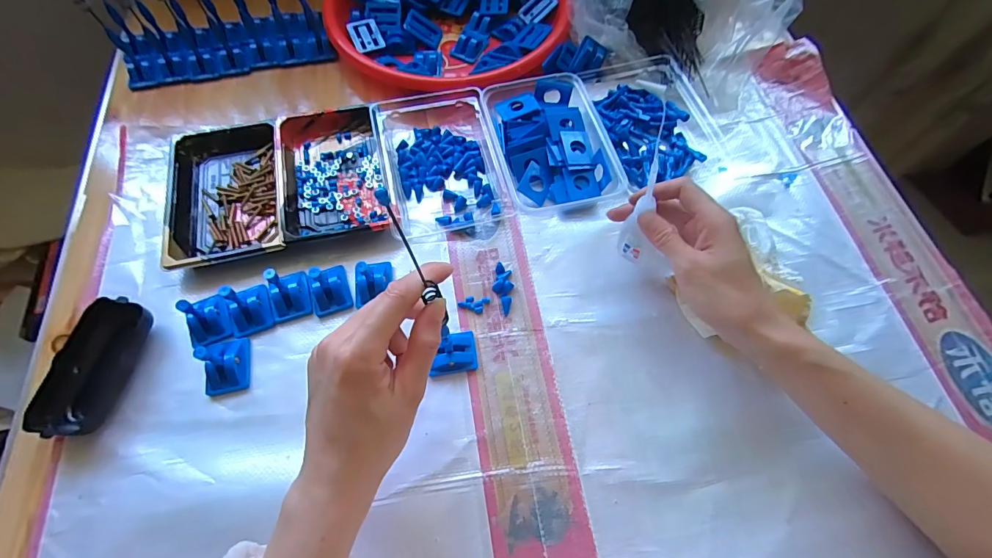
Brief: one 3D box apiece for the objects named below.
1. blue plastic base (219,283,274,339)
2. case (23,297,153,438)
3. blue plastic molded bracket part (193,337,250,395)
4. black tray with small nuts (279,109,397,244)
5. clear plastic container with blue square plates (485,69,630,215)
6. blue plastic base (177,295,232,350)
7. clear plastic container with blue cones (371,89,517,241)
[{"bbox_3d":[-0.219,0.019,0.369,0.034,0.040,0.048,-16,66,-7],"label":"blue plastic base"},{"bbox_3d":[-0.334,0.072,0.355,0.053,0.024,0.108,11,66,5],"label":"case"},{"bbox_3d":[-0.227,0.067,0.347,0.033,0.042,0.044,-10,66,-5],"label":"blue plastic molded bracket part"},{"bbox_3d":[-0.168,-0.111,0.440,0.098,0.025,0.159,-13,66,-6],"label":"black tray with small nuts"},{"bbox_3d":[0.054,-0.143,0.449,0.107,0.036,0.159,-13,66,-6],"label":"clear plastic container with blue square plates"},{"bbox_3d":[-0.253,0.030,0.363,0.037,0.040,0.044,-23,67,-10],"label":"blue plastic base"},{"bbox_3d":[-0.059,-0.129,0.445,0.118,0.034,0.166,-14,66,-7],"label":"clear plastic container with blue cones"}]

